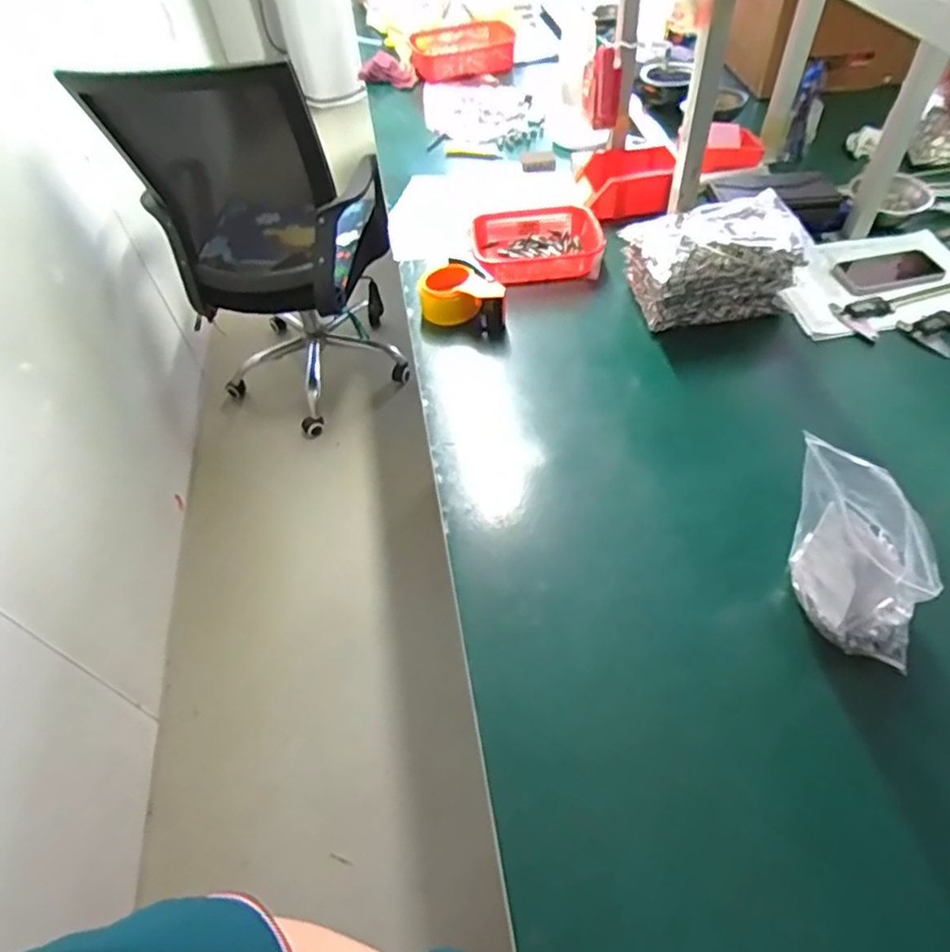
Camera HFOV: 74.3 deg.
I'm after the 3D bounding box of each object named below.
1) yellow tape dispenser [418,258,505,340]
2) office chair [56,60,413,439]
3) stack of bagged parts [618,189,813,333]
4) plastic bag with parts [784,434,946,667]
[{"bbox_3d":[-0.016,-0.285,0.993,0.138,0.069,0.105,6,53,9],"label":"yellow tape dispenser"},{"bbox_3d":[-0.544,-0.628,1.694,0.559,0.967,0.629,-22,54,-13],"label":"office chair"},{"bbox_3d":[0.366,-0.320,0.958,0.244,0.120,0.155,-13,52,-6],"label":"stack of bagged parts"},{"bbox_3d":[0.348,0.089,0.587,0.063,0.212,0.174,-37,59,-23],"label":"plastic bag with parts"}]

